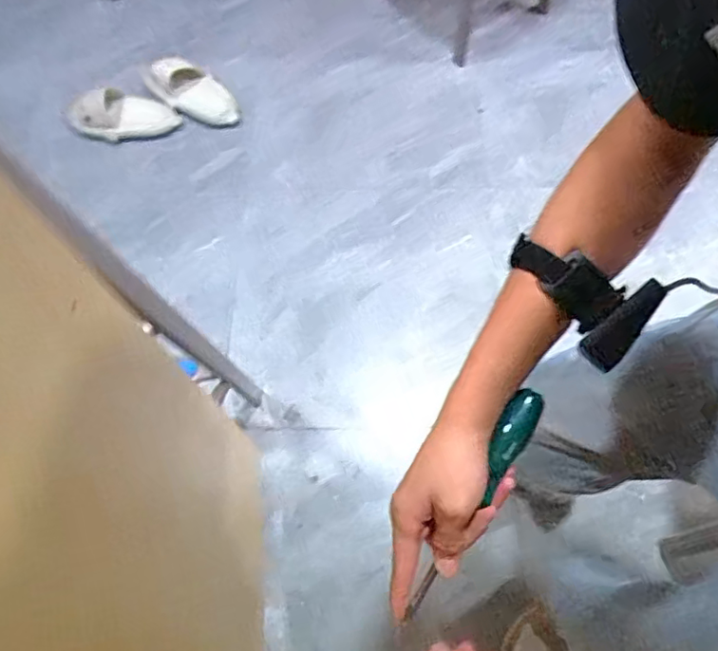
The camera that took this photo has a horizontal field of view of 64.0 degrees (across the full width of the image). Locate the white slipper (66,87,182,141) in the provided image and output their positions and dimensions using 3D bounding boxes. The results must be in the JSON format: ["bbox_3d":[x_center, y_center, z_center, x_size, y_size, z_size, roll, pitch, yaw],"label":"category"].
[{"bbox_3d":[-0.599,-0.537,1.455,0.271,0.096,0.097,-2,68,-11],"label":"white slipper"}]

